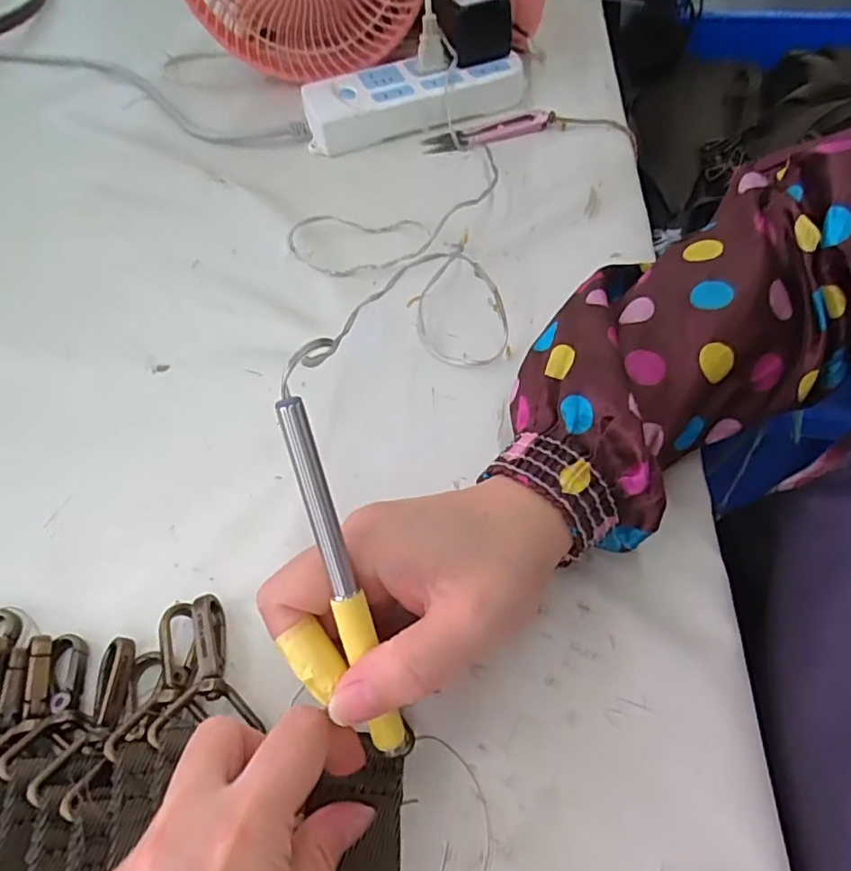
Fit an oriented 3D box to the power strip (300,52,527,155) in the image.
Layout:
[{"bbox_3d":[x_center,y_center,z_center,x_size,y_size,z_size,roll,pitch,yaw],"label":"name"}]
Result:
[{"bbox_3d":[-0.010,-0.285,0.499,0.181,0.033,0.068,-14,55,-6],"label":"power strip"}]

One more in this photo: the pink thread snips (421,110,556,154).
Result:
[{"bbox_3d":[0.051,-0.249,0.482,0.103,0.013,0.022,-12,55,-4],"label":"pink thread snips"}]

